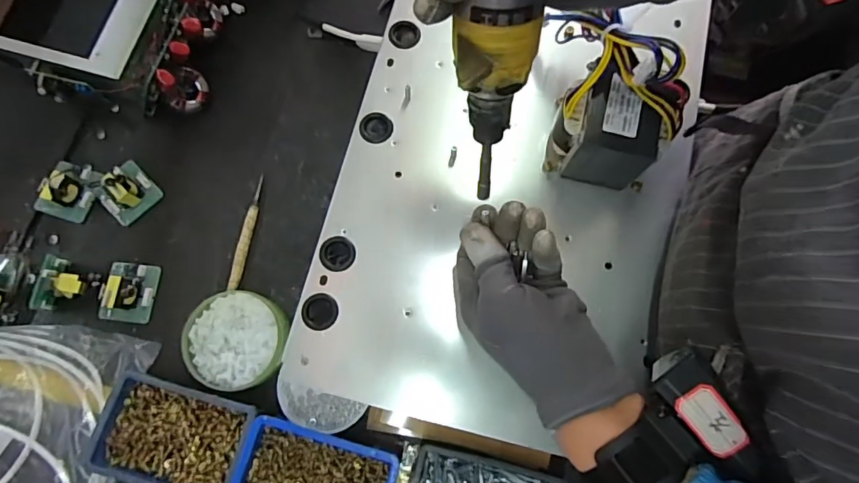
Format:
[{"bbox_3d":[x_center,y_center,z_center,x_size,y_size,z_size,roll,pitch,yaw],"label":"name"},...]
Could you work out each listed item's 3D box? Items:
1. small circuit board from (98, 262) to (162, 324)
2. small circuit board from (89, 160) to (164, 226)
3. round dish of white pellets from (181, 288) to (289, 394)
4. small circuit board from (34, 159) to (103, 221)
[{"bbox_3d":[-0.333,0.054,0.526,0.049,0.031,0.065,5,76,0],"label":"small circuit board"},{"bbox_3d":[-0.359,-0.064,0.553,0.059,0.037,0.072,-43,81,-10],"label":"small circuit board"},{"bbox_3d":[-0.204,0.105,0.512,0.101,0.038,0.097,0,76,-1],"label":"round dish of white pellets"},{"bbox_3d":[-0.418,-0.062,0.549,0.057,0.040,0.069,22,77,4],"label":"small circuit board"}]

